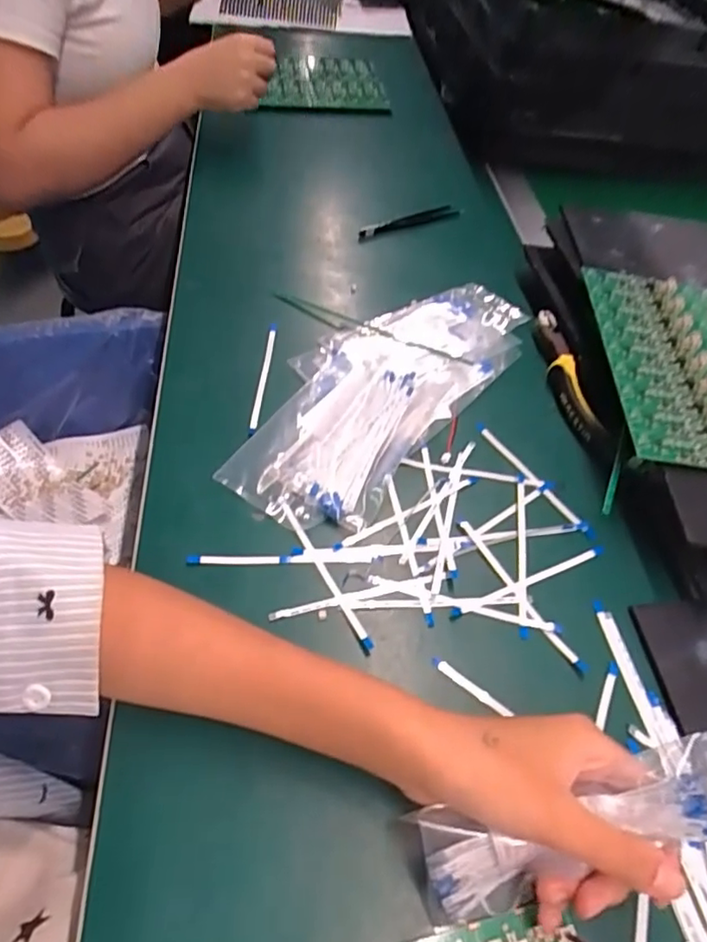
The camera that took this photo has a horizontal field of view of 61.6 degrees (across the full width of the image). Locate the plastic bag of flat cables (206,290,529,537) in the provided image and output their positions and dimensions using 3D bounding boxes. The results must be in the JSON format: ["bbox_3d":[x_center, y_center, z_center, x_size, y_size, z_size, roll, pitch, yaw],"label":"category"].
[{"bbox_3d":[0.022,-0.069,0.458,0.122,0.025,0.282,34,56,19],"label":"plastic bag of flat cables"}]

